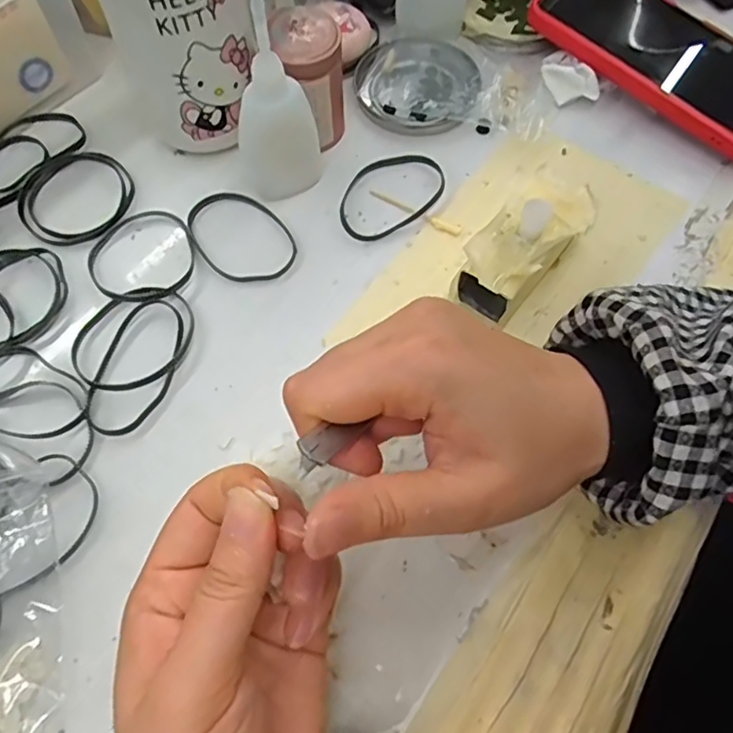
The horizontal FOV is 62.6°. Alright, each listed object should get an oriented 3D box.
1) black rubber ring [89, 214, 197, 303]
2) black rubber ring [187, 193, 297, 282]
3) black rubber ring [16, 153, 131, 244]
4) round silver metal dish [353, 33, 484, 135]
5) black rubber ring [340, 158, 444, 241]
[{"bbox_3d":[-0.123,-0.061,0.330,0.058,0.008,0.060,0,66,-1],"label":"black rubber ring"},{"bbox_3d":[-0.071,-0.074,0.339,0.048,0.004,0.070,-39,72,-17],"label":"black rubber ring"},{"bbox_3d":[-0.168,-0.098,0.348,0.061,0.005,0.063,0,66,-1],"label":"black rubber ring"},{"bbox_3d":[0.034,-0.183,0.385,0.079,0.009,0.080,0,66,-1],"label":"round silver metal dish"},{"bbox_3d":[0.012,-0.101,0.352,0.047,0.005,0.070,38,71,15],"label":"black rubber ring"}]

